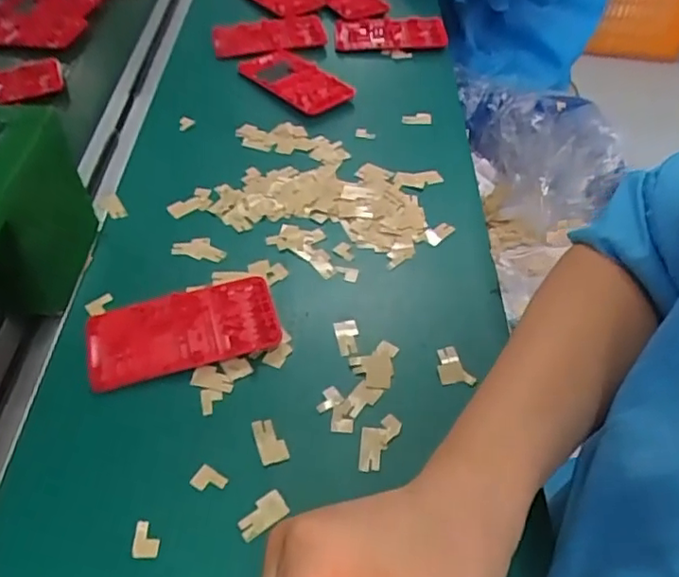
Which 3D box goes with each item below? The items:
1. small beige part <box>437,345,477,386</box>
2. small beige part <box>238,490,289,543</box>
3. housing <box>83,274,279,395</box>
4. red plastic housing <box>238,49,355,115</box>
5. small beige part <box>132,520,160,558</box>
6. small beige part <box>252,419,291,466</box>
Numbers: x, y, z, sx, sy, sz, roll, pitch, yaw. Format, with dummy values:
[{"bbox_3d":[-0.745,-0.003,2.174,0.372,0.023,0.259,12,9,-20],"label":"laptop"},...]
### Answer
[{"bbox_3d":[0.075,0.053,0.399,0.021,0.007,0.030,-5,49,-7],"label":"small beige part"},{"bbox_3d":[-0.042,0.122,0.326,0.028,0.004,0.016,-32,57,-27],"label":"small beige part"},{"bbox_3d":[-0.105,0.027,0.404,0.122,0.015,0.062,-13,50,-14],"label":"housing"},{"bbox_3d":[-0.049,-0.220,0.628,0.063,0.013,0.133,-31,57,-27],"label":"red plastic housing"},{"bbox_3d":[-0.102,0.132,0.317,0.013,0.004,0.018,0,48,-2],"label":"small beige part"},{"bbox_3d":[-0.040,0.089,0.354,0.016,0.005,0.027,-13,50,-14],"label":"small beige part"}]

